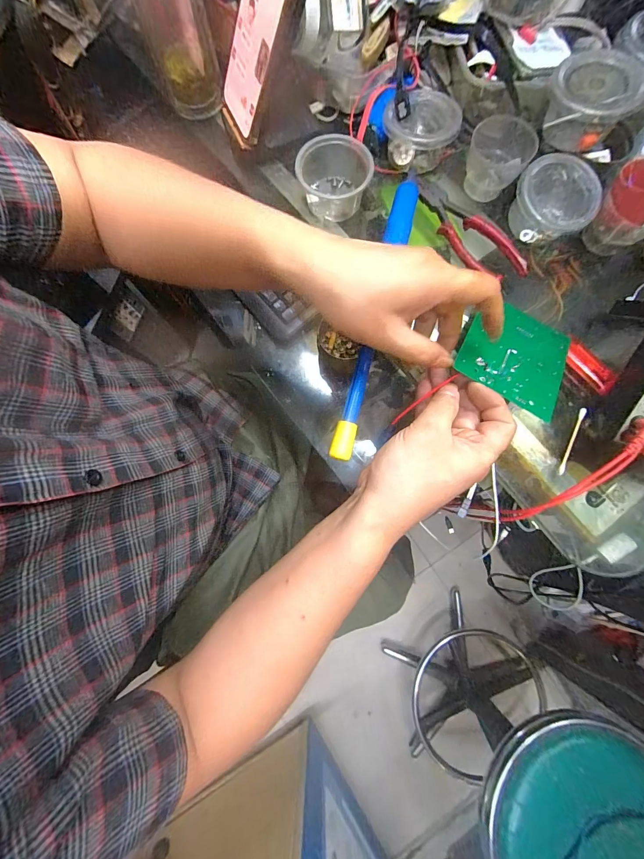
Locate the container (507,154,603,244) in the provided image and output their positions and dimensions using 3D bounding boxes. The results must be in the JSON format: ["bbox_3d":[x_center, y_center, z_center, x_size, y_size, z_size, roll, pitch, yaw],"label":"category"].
[{"bbox_3d":[0.235,-0.231,0.339,0.078,0.043,0.078,0,87,2],"label":"container"}]

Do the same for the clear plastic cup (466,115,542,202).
[{"bbox_3d":[0.185,-0.287,0.352,0.061,0.043,0.056,0,78,1],"label":"clear plastic cup"}]

